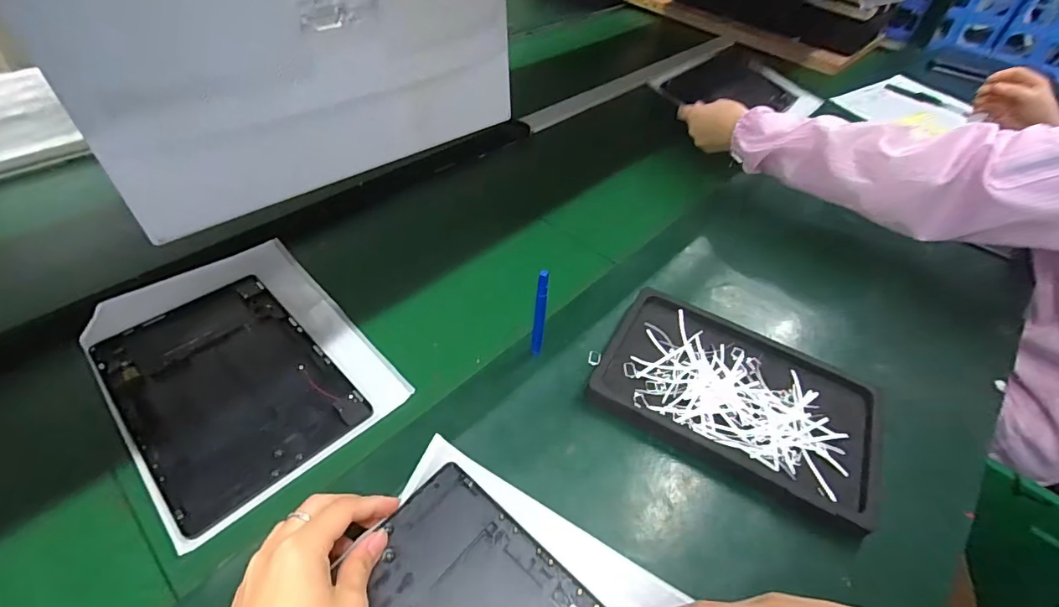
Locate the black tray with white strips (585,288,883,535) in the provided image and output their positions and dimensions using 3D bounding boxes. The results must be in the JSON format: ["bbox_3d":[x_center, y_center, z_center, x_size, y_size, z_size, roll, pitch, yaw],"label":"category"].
[{"bbox_3d":[0.197,0.080,0.458,0.244,0.019,0.165,25,50,18],"label":"black tray with white strips"}]

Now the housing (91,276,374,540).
[{"bbox_3d":[-0.275,0.071,0.445,0.238,0.006,0.156,38,55,27],"label":"housing"}]

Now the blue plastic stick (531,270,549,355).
[{"bbox_3d":[0.010,0.014,0.440,0.010,0.112,0.010,5,47,0],"label":"blue plastic stick"}]

